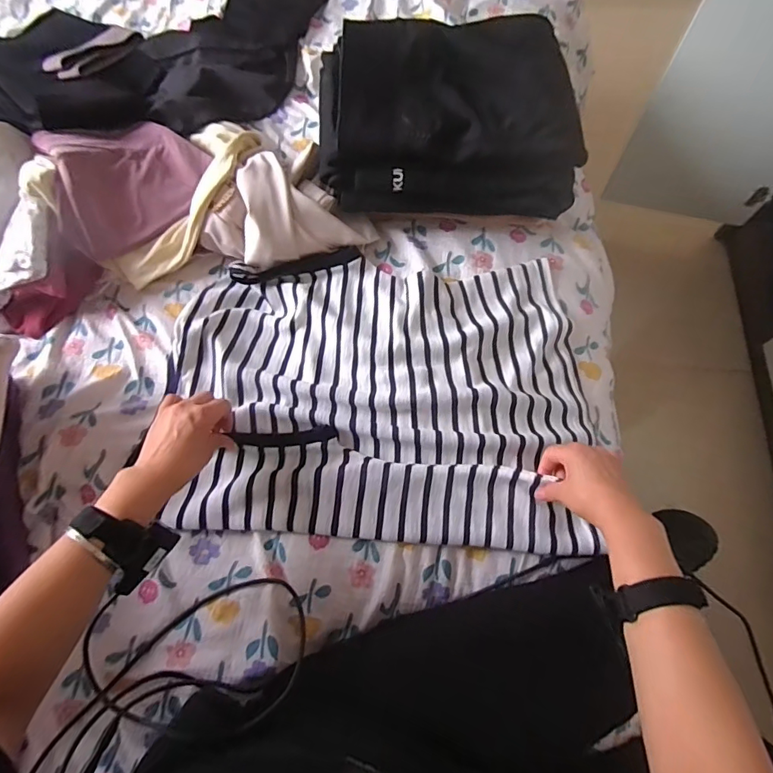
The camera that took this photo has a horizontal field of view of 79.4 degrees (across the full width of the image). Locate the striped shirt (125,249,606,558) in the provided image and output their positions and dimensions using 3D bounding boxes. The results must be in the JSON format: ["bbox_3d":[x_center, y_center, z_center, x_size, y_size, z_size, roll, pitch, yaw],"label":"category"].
[{"bbox_3d":[-0.013,0.004,0.593,0.510,0.036,0.360,2,70,3],"label":"striped shirt"}]

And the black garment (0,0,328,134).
[{"bbox_3d":[-0.510,-0.544,0.779,0.809,0.077,0.383,-8,69,-1],"label":"black garment"}]

